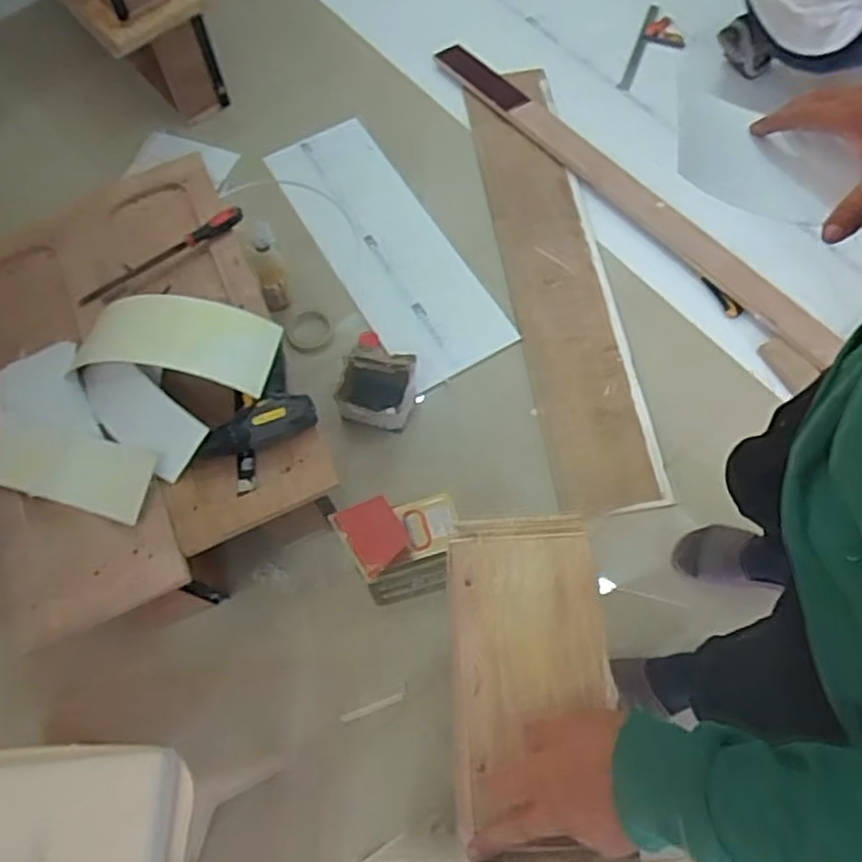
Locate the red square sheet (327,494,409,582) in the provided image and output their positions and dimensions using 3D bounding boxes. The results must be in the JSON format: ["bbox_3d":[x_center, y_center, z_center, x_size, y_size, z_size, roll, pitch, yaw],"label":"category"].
[{"bbox_3d":[-0.085,0.149,1.032,0.085,0.019,0.106,-29,69,-11],"label":"red square sheet"}]

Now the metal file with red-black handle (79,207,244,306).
[{"bbox_3d":[-0.452,-0.295,1.194,0.297,0.035,0.029,-33,69,-12],"label":"metal file with red-black handle"}]

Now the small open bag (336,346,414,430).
[{"bbox_3d":[-0.101,-0.079,1.355,0.134,0.085,0.136,11,68,5],"label":"small open bag"}]

